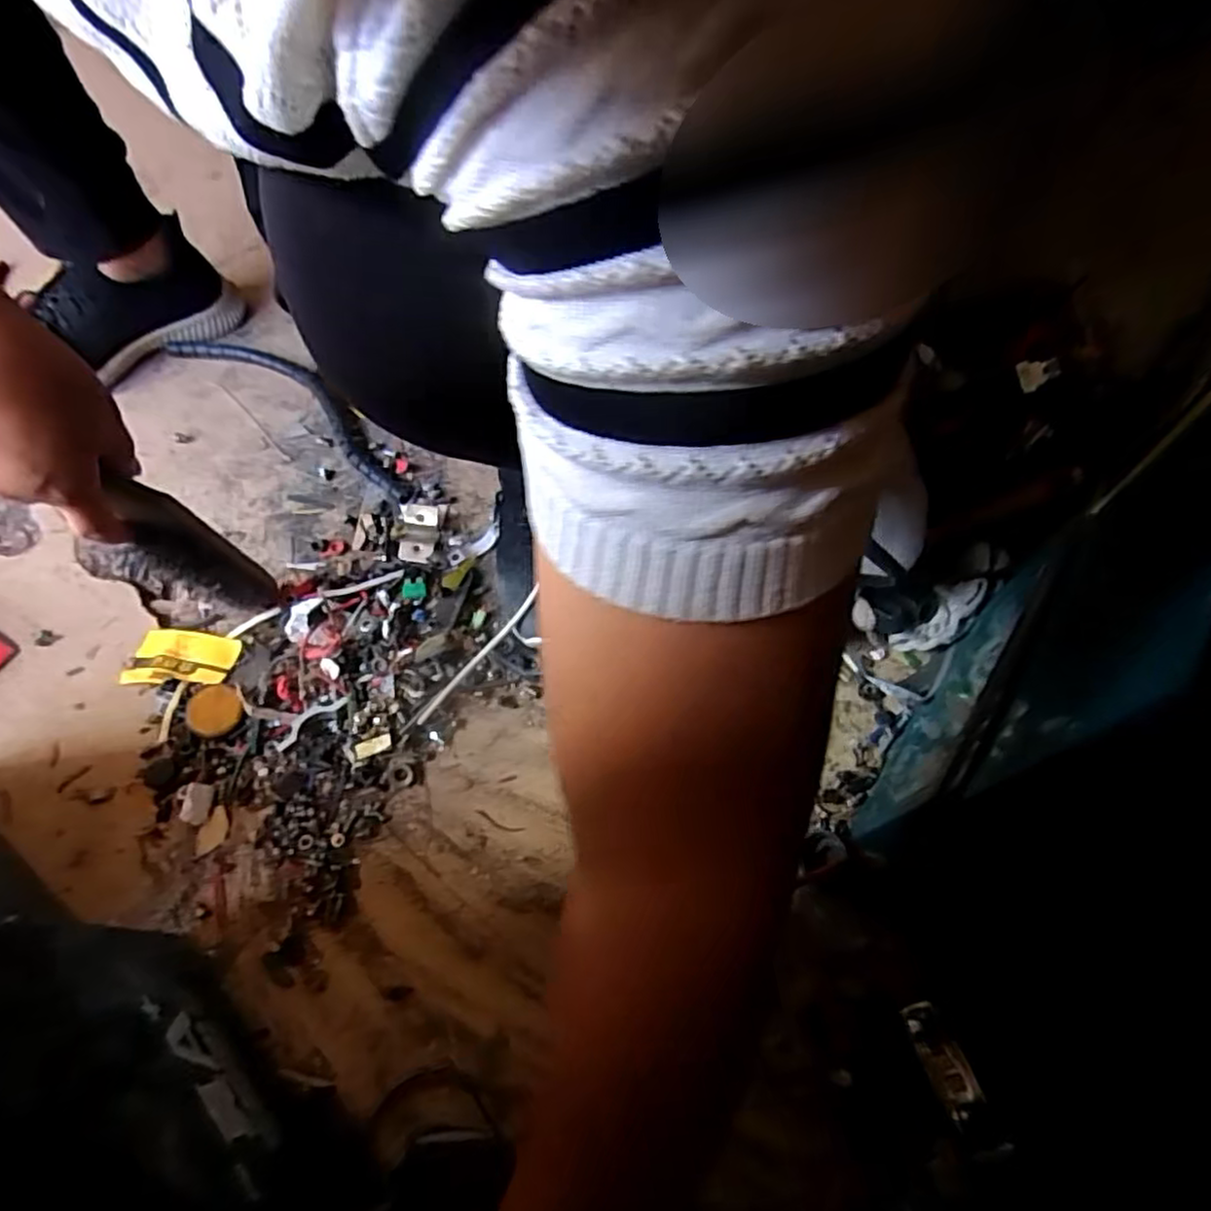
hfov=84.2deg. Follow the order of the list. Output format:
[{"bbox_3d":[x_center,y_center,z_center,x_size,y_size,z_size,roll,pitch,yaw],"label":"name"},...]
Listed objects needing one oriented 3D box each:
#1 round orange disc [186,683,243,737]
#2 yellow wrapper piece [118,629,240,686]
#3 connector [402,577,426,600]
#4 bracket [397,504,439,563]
[{"bbox_3d":[-0.287,0.075,0.489,0.040,0.007,0.037,-1,67,3],"label":"round orange disc"},{"bbox_3d":[-0.331,0.041,0.520,0.089,0.019,0.048,8,61,2],"label":"yellow wrapper piece"},{"bbox_3d":[-0.156,-0.015,0.544,0.018,0.004,0.021,-5,61,-6],"label":"connector"},{"bbox_3d":[-0.162,-0.061,0.578,0.033,0.023,0.054,-3,61,-5],"label":"bracket"}]

